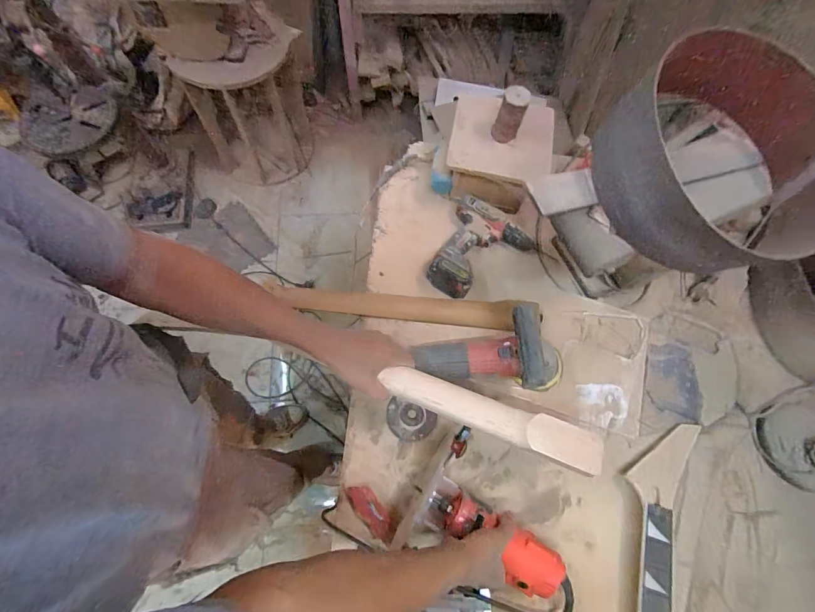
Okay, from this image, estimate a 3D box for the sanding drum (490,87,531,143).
[{"bbox_3d":[0.190,-0.351,0.684,0.047,0.093,0.044,1,69,-3],"label":"sanding drum"}]

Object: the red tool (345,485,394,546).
[{"bbox_3d":[-0.058,0.332,0.590,0.038,0.011,0.101,-37,74,-16],"label":"red tool"}]

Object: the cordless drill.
[{"bbox_3d":[0.134,-0.108,0.743,0.178,0.069,0.203,35,70,11],"label":"cordless drill"}]

